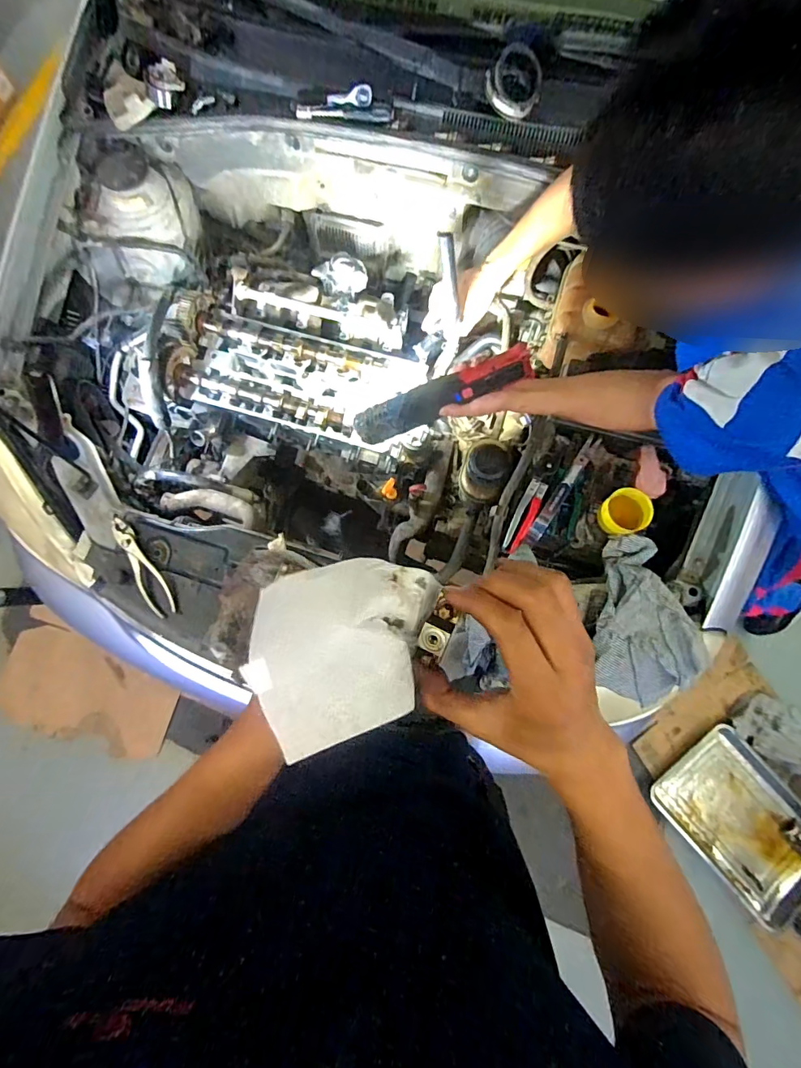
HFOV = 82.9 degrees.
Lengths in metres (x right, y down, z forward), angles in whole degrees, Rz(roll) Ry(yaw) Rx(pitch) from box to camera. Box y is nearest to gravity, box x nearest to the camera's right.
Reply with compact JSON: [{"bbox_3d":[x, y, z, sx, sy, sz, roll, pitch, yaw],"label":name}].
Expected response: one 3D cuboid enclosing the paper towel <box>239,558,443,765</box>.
[{"bbox_3d":[-0.044,0.076,0.289,0.111,0.031,0.125,13,80,3],"label":"paper towel"}]

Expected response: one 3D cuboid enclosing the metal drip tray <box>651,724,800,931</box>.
[{"bbox_3d":[1.035,0.863,1.364,0.335,0.072,0.448,-42,67,1],"label":"metal drip tray"}]

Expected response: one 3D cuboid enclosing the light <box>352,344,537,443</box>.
[{"bbox_3d":[0.063,-0.220,0.724,0.295,0.045,0.052,-21,79,15],"label":"light"}]

